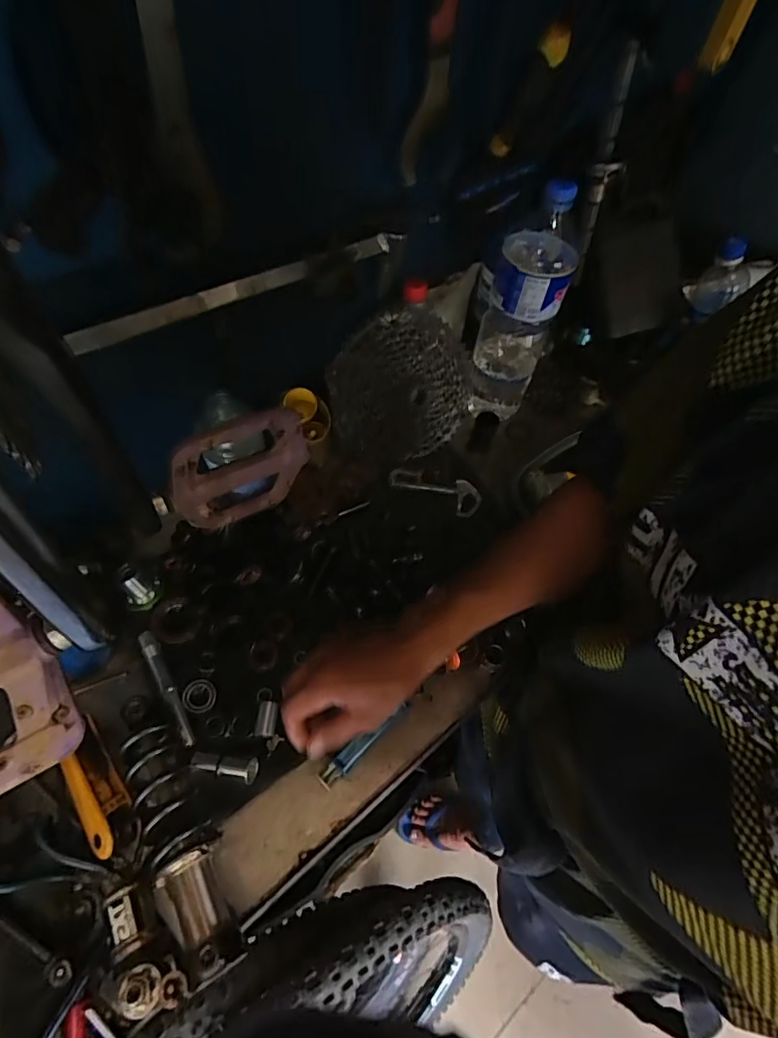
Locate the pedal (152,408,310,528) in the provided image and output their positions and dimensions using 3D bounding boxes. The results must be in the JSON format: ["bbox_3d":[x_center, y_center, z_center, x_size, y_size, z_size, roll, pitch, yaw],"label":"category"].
[{"bbox_3d":[-0.107,-0.030,0.341,0.103,0.101,0.017,-30,65,-20],"label":"pedal"}]

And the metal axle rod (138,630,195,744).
[{"bbox_3d":[-0.228,0.169,0.508,0.015,0.015,0.128,-30,65,-20],"label":"metal axle rod"}]

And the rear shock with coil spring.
[{"bbox_3d":[-0.193,0.276,0.412,0.088,0.061,0.200,-21,64,-16],"label":"rear shock with coil spring"}]

